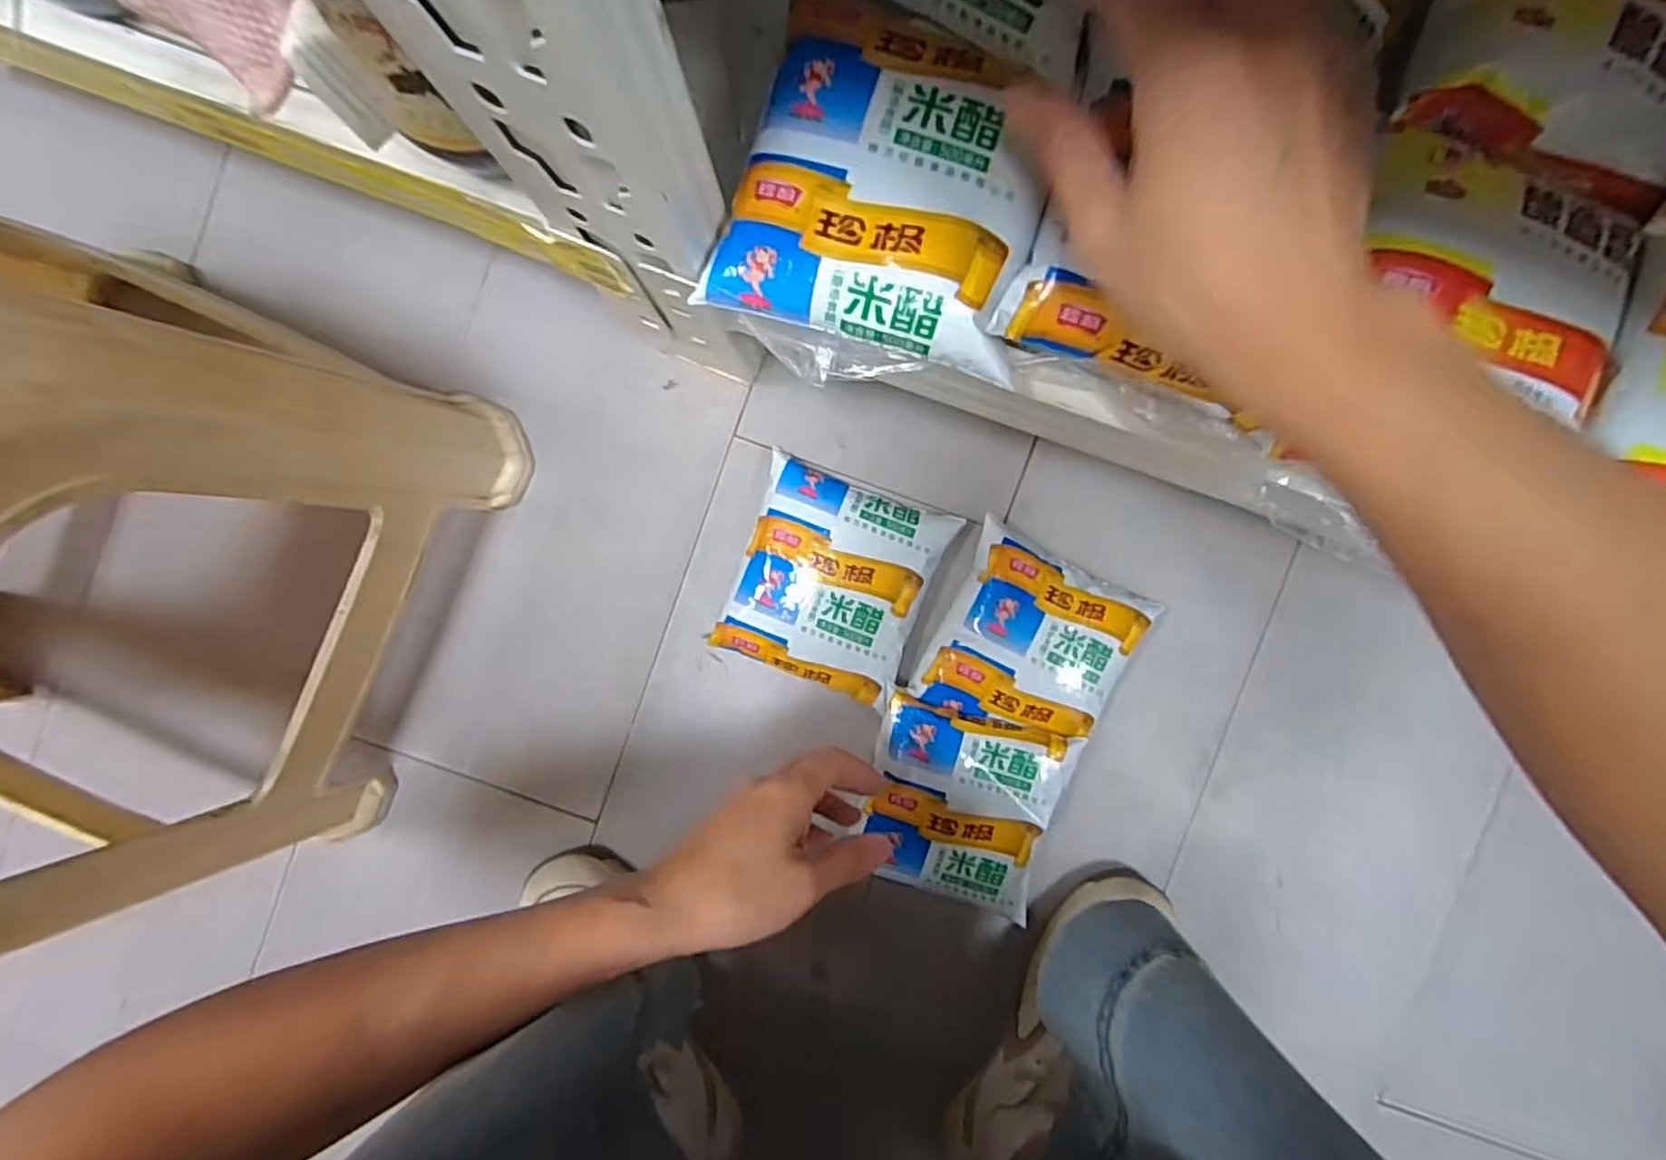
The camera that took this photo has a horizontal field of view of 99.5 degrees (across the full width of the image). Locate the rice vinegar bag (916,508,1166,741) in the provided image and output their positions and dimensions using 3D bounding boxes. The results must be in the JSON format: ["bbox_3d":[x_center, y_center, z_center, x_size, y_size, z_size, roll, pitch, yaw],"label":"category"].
[{"bbox_3d":[0.140,0.045,0.490,0.127,0.035,0.126,24,92,0],"label":"rice vinegar bag"}]

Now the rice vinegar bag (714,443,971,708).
[{"bbox_3d":[0.001,0.001,0.492,0.126,0.033,0.138,21,92,0],"label":"rice vinegar bag"}]

